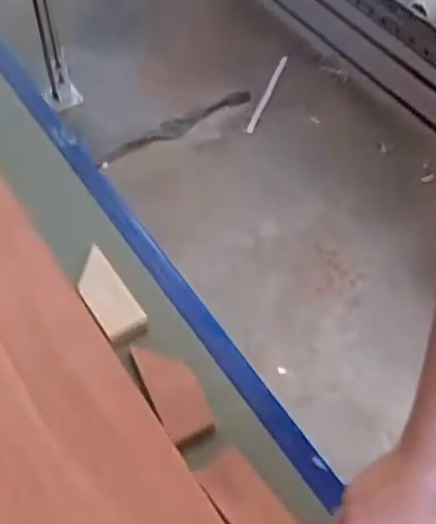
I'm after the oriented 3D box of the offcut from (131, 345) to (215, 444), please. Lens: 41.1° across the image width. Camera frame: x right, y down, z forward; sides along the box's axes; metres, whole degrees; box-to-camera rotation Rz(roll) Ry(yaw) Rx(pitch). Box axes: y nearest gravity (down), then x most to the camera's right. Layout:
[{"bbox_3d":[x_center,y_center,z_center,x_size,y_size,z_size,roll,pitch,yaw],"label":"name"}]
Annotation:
[{"bbox_3d":[-0.050,0.142,0.667,0.057,0.016,0.115,-20,58,-16],"label":"offcut"}]

